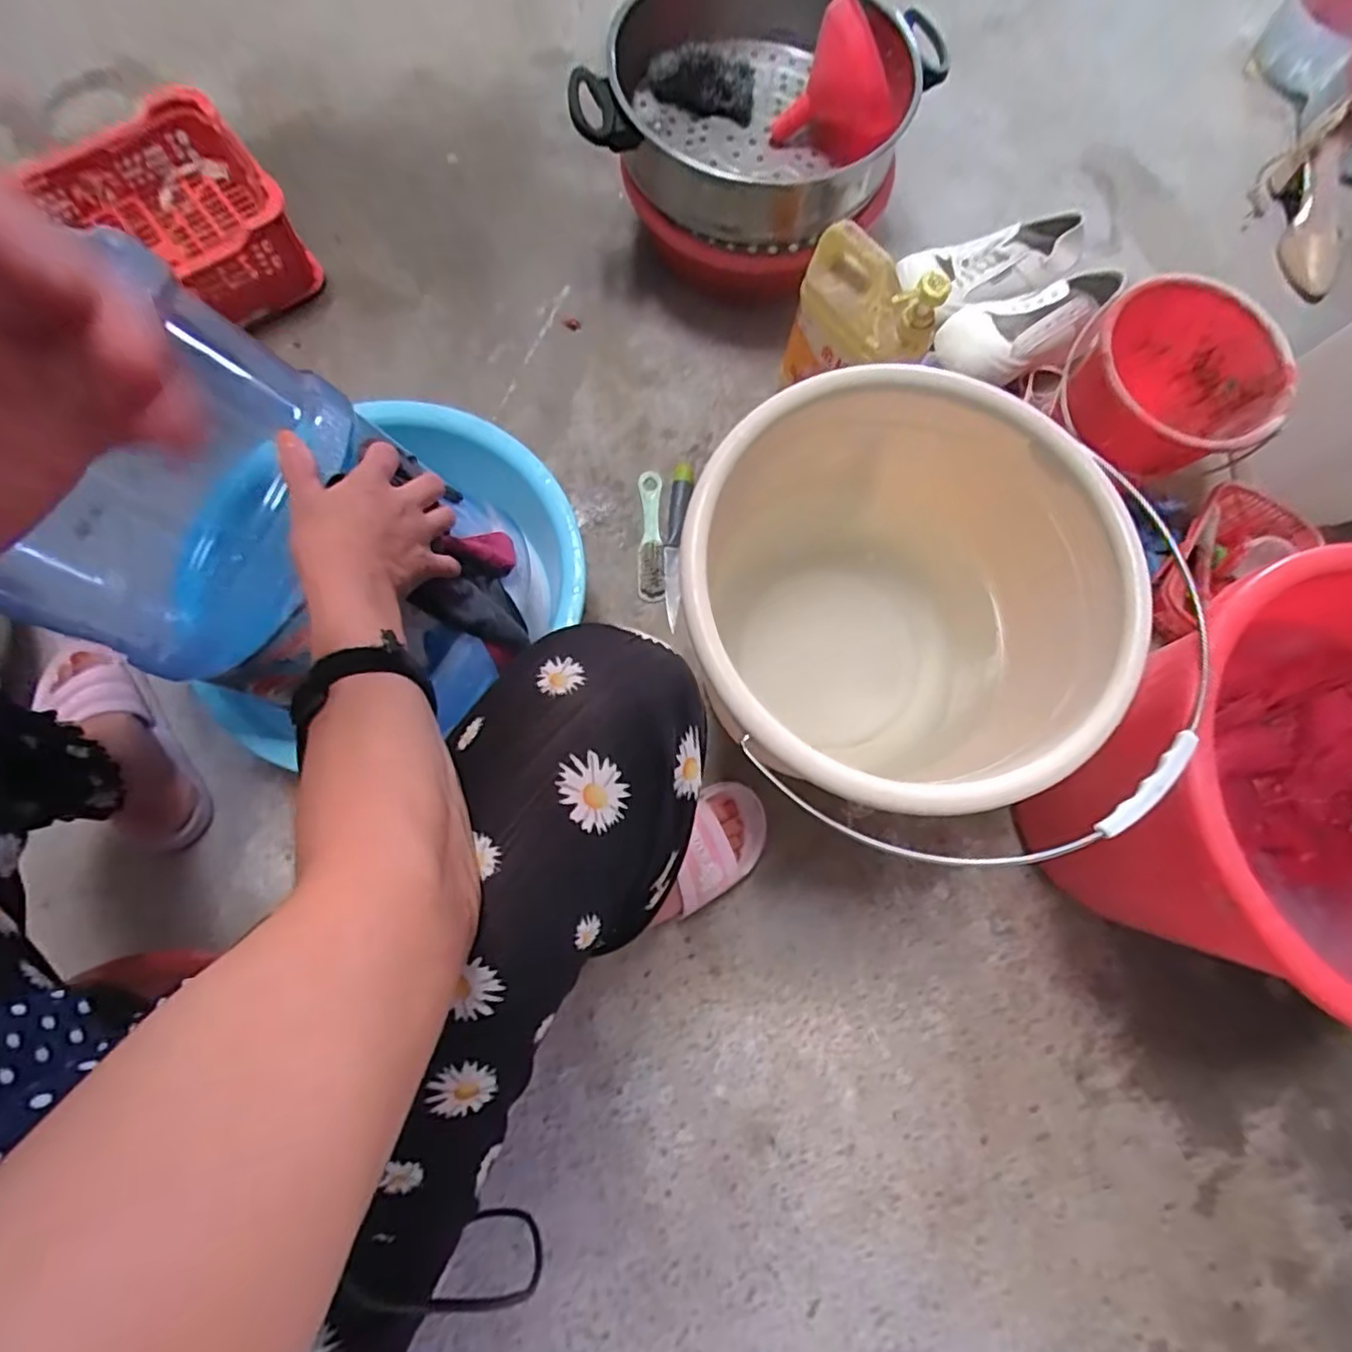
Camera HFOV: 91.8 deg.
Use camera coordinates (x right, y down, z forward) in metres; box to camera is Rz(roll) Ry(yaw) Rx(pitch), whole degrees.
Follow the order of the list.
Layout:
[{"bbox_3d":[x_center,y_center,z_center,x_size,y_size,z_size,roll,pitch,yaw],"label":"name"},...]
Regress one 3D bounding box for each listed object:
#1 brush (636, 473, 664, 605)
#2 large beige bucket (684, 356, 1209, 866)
[{"bbox_3d":[-0.031,-0.164,0.757,0.030,0.018,0.165,-2,75,0],"label":"brush"},{"bbox_3d":[0.192,-0.044,0.599,0.341,0.301,0.341,1,76,-2],"label":"large beige bucket"}]

